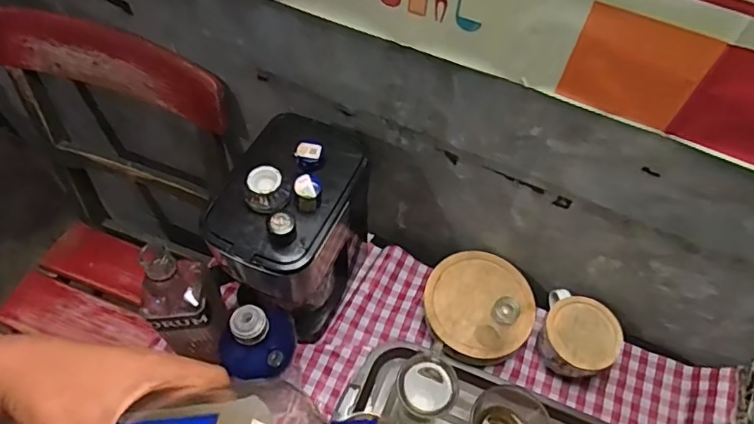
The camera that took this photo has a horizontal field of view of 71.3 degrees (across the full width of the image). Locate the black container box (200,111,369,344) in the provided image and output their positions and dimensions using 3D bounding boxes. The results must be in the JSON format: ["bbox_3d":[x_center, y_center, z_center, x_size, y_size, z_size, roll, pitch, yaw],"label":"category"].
[{"bbox_3d":[-0.102,0.028,0.676,0.127,0.276,0.190,21,59,10],"label":"black container box"}]

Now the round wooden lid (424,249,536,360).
[{"bbox_3d":[0.142,0.126,0.736,0.143,0.022,0.152,2,57,-3],"label":"round wooden lid"}]

